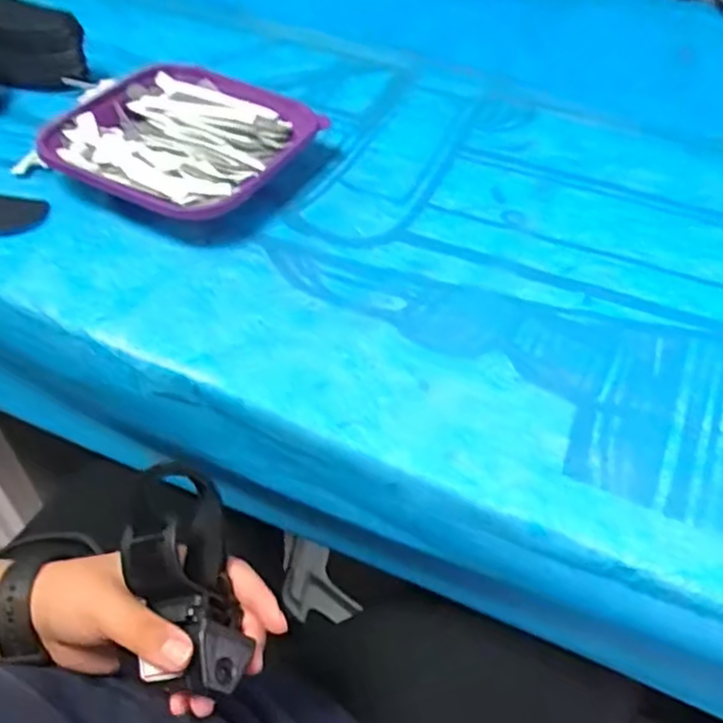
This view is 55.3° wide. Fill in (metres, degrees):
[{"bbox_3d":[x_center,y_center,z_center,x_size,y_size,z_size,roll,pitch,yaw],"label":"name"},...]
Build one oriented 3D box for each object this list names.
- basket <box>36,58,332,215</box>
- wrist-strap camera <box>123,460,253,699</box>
[{"bbox_3d":[-0.152,-0.178,0.574,0.193,0.048,0.185,18,48,12],"label":"basket"},{"bbox_3d":[-0.089,0.109,0.347,0.049,0.033,0.109,-13,68,-17],"label":"wrist-strap camera"}]

